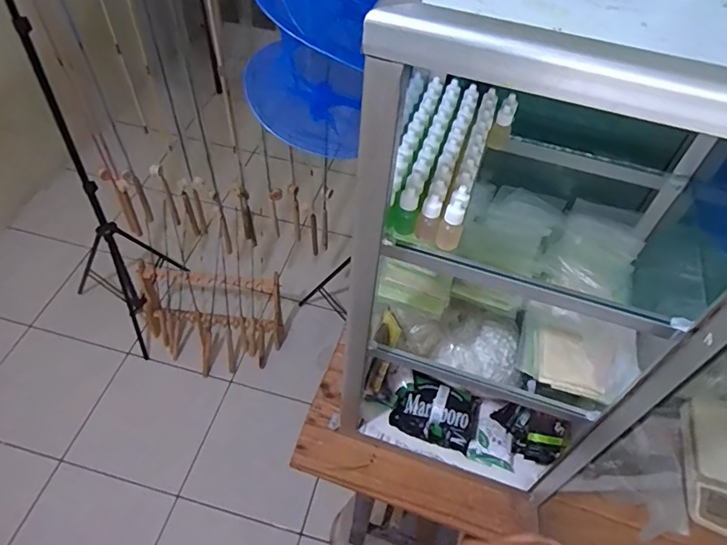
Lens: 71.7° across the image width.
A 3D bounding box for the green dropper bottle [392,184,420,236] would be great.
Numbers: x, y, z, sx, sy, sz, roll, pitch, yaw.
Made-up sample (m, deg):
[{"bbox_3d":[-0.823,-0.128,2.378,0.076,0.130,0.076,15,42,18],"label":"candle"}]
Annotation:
[{"bbox_3d":[0.044,-0.064,0.516,0.025,0.055,0.021,10,53,4],"label":"green dropper bottle"}]

